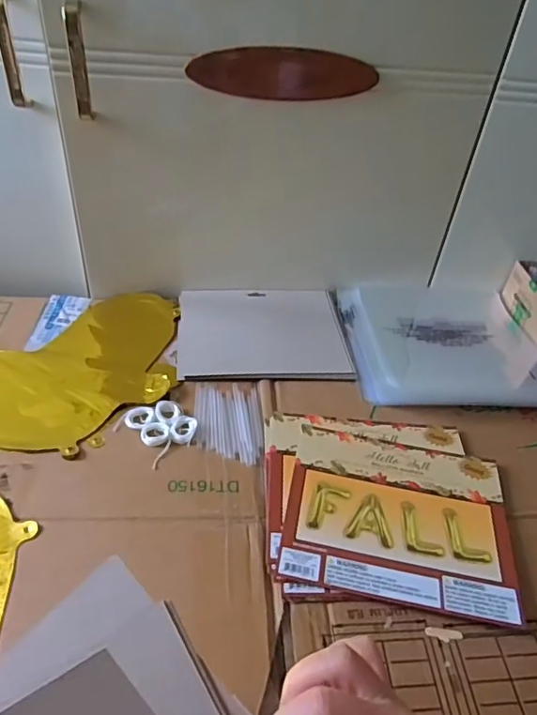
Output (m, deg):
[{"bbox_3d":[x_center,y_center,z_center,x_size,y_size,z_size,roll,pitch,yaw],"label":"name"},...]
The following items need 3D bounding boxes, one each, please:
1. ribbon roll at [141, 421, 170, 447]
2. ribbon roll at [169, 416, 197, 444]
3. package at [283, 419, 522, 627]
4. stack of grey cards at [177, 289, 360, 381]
[{"bbox_3d":[-0.109,0.073,0.517,0.027,0.004,0.028,4,42,-4],"label":"ribbon roll"},{"bbox_3d":[-0.083,0.070,0.524,0.026,0.005,0.032,8,42,1],"label":"ribbon roll"},{"bbox_3d":[0.115,0.139,0.476,0.188,0.011,0.159,11,42,4],"label":"package"},{"bbox_3d":[-0.007,-0.030,0.653,0.199,0.013,0.162,-1,42,-9],"label":"stack of grey cards"}]

